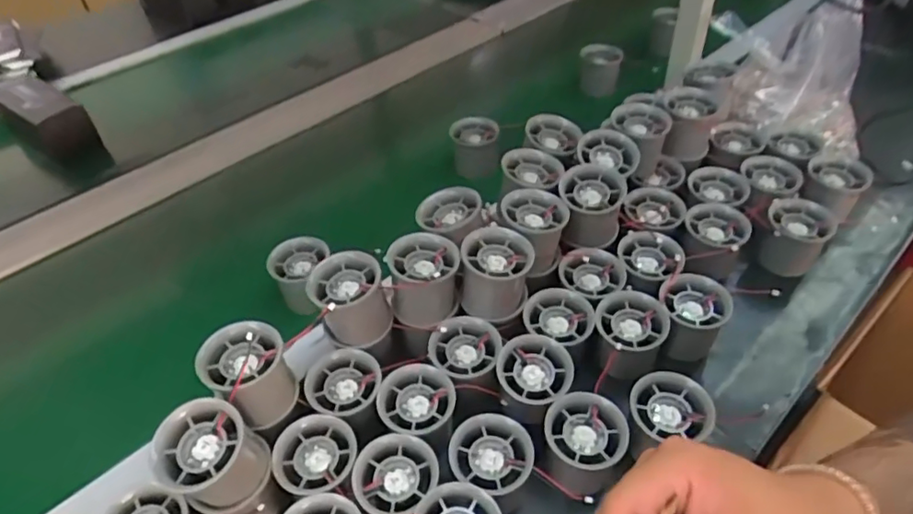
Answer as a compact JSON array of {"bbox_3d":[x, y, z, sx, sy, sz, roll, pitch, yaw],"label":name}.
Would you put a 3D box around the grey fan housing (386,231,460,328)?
[{"bbox_3d":[-0.025,0.021,0.480,0.055,0.064,0.054,-2,45,2],"label":"grey fan housing"}]

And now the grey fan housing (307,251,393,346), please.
[{"bbox_3d":[-0.084,0.034,0.463,0.053,0.064,0.056,-2,45,2],"label":"grey fan housing"}]

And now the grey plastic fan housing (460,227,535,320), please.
[{"bbox_3d":[0.033,0.018,0.482,0.058,0.065,0.054,-2,45,2],"label":"grey plastic fan housing"}]

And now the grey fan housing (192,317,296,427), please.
[{"bbox_3d":[-0.147,0.086,0.421,0.054,0.071,0.047,-29,50,-23],"label":"grey fan housing"}]

